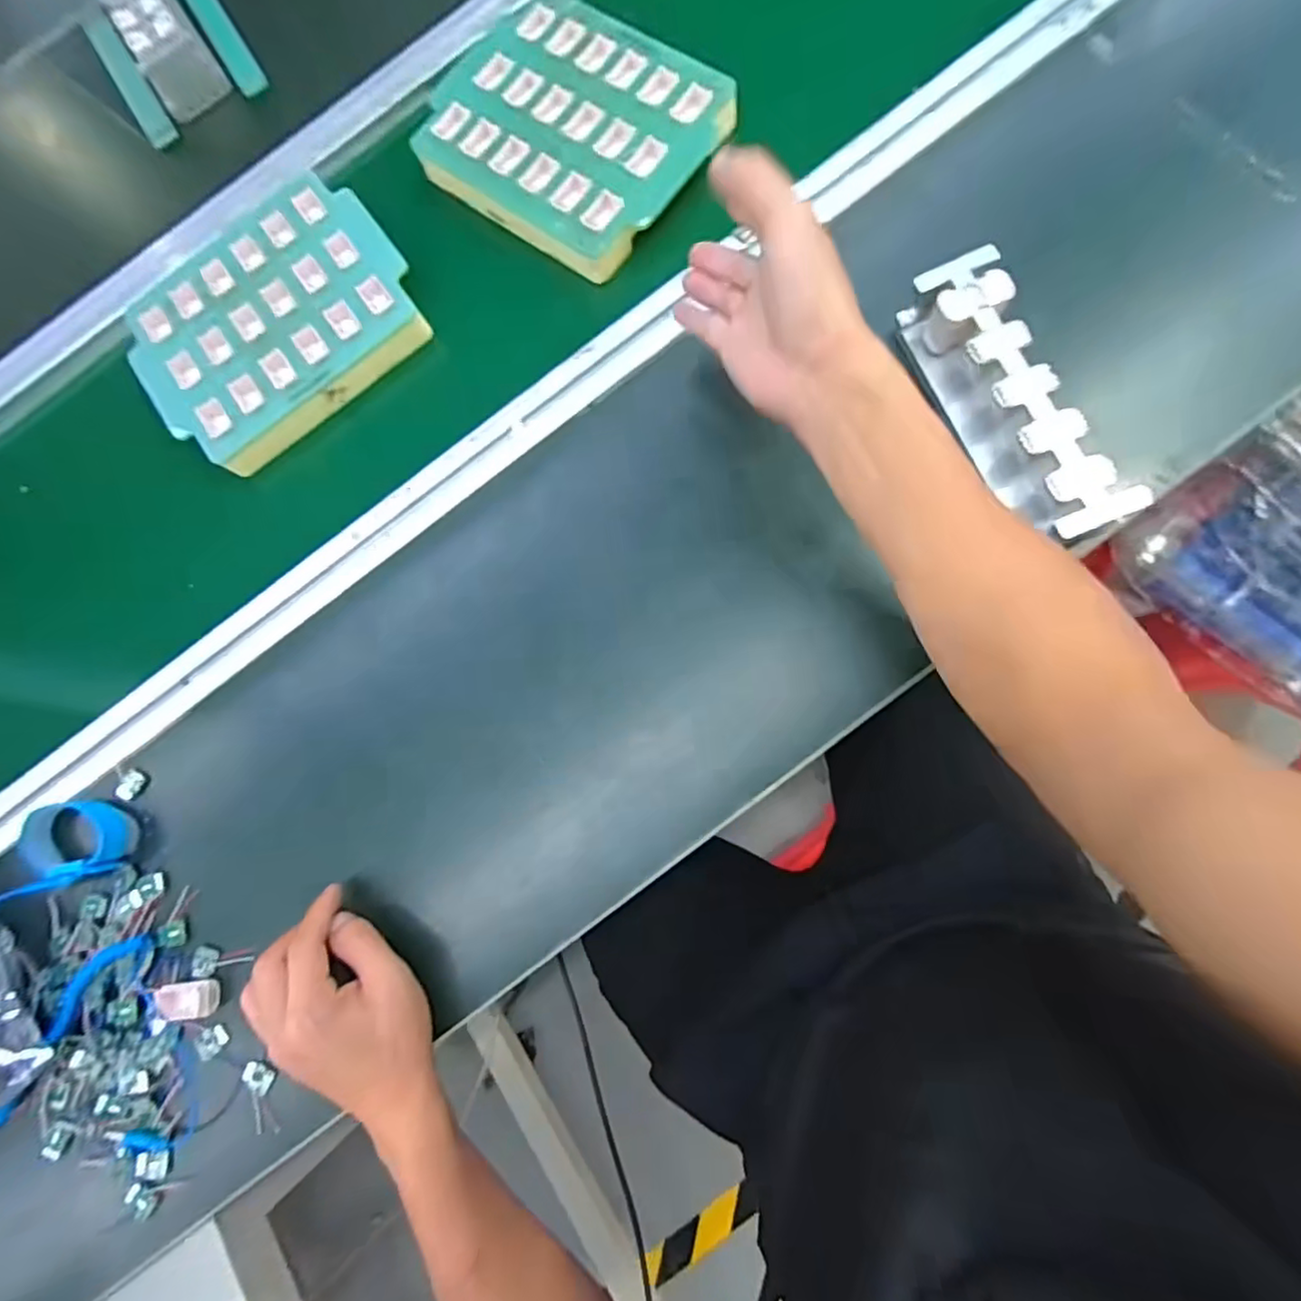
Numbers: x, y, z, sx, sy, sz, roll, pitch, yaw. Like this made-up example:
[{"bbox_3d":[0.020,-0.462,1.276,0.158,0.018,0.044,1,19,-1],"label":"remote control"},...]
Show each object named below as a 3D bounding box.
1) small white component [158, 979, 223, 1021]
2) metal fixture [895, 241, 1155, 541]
[{"bbox_3d":[-0.311,0.233,0.408,0.036,0.012,0.021,-5,79,7],"label":"small white component"},{"bbox_3d":[0.226,-0.157,0.386,0.051,0.051,0.187,-26,77,3],"label":"metal fixture"}]

